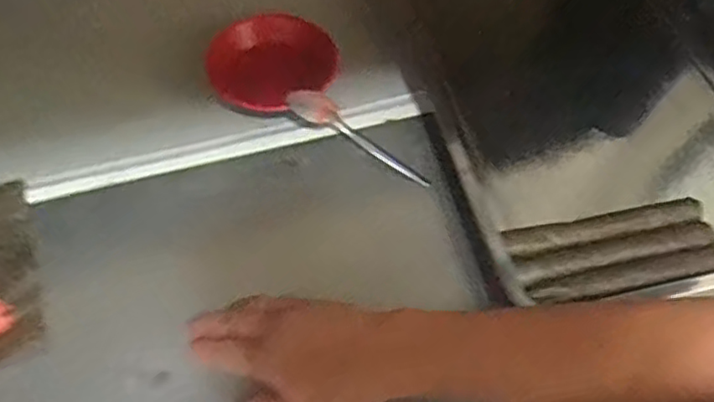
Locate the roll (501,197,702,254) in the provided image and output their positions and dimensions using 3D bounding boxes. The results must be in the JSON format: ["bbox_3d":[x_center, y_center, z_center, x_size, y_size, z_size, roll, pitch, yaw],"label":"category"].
[{"bbox_3d":[0.234,0.026,0.639,0.200,0.026,0.031,-10,57,-8],"label":"roll"}]

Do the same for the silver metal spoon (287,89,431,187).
[{"bbox_3d":[0.001,-0.064,0.684,0.166,0.014,0.038,37,62,3],"label":"silver metal spoon"}]

